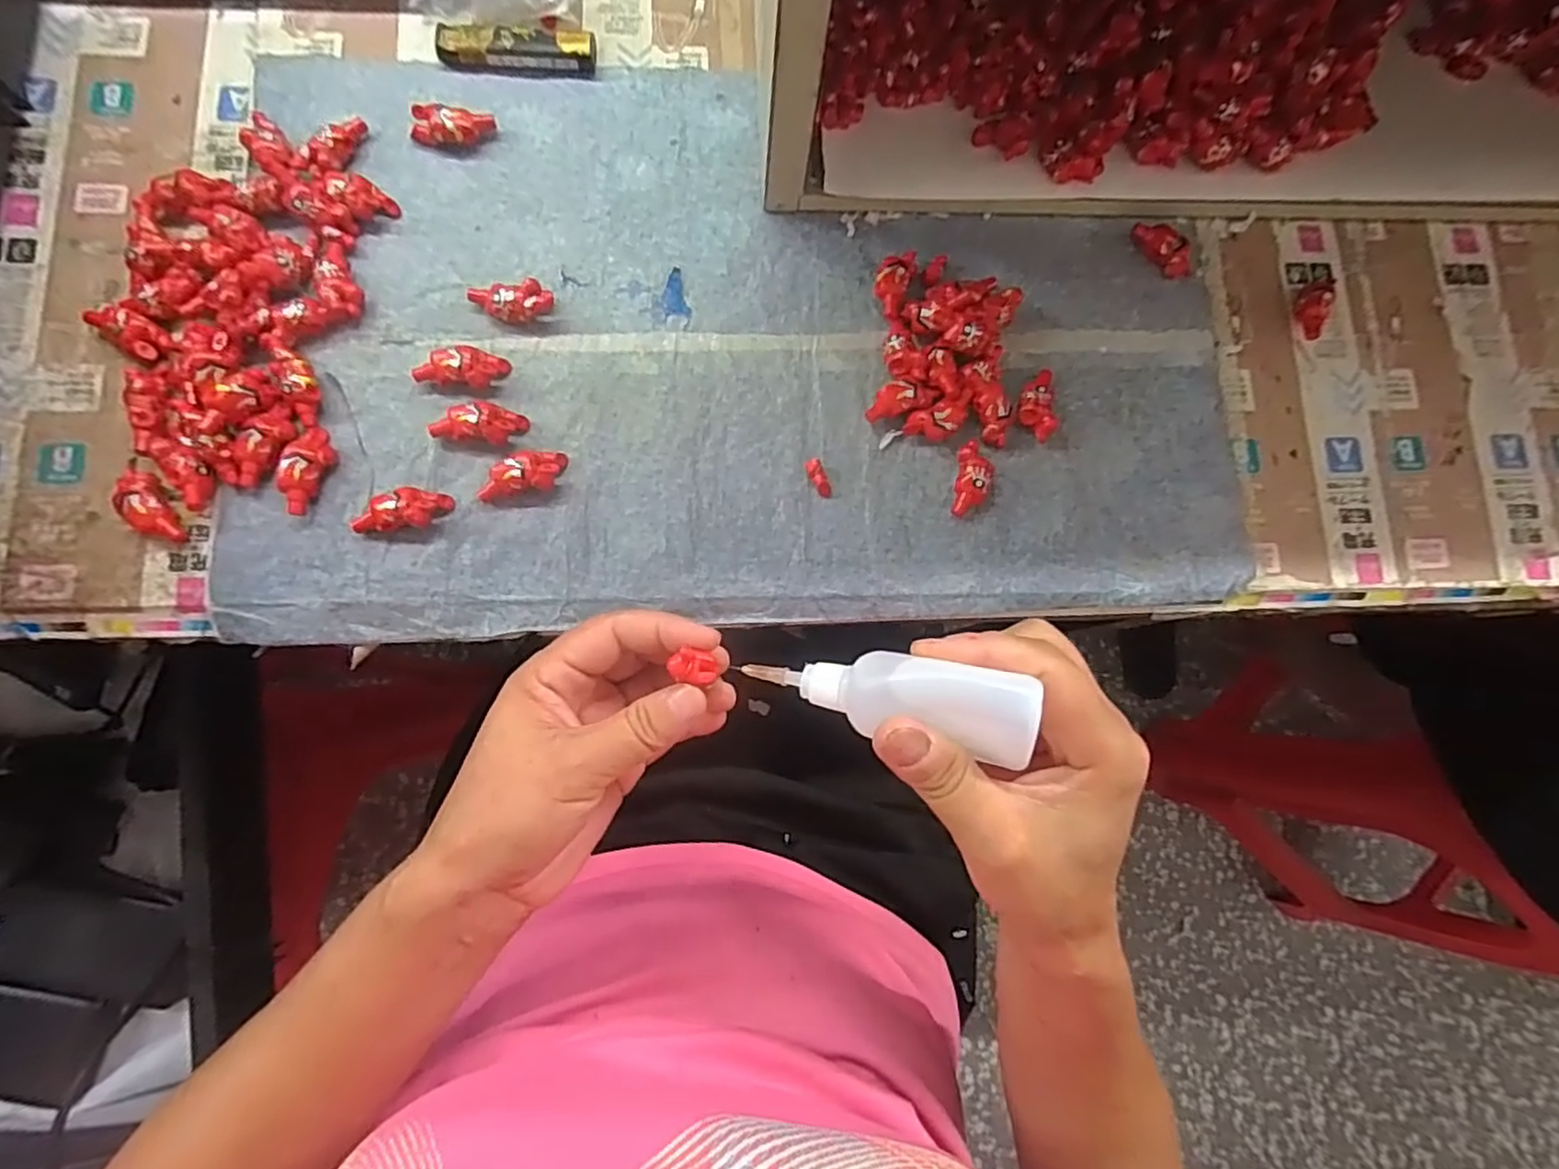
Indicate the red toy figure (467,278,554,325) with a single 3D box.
[{"bbox_3d":[-0.132,-0.138,0.336,0.040,0.014,0.018,-5,82,-5],"label":"red toy figure"}]

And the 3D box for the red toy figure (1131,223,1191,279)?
[{"bbox_3d":[0.209,-0.183,0.370,0.038,0.014,0.013,43,81,3],"label":"red toy figure"}]

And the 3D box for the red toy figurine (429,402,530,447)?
[{"bbox_3d":[-0.143,-0.077,0.325,0.042,0.015,0.019,5,81,-4],"label":"red toy figurine"}]

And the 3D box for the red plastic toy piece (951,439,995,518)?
[{"bbox_3d":[0.097,-0.053,0.340,0.018,0.012,0.036,6,81,-3],"label":"red plastic toy piece"}]

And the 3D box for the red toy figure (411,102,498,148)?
[{"bbox_3d":[-0.167,-0.234,0.348,0.039,0.013,0.019,6,81,-4],"label":"red toy figure"}]

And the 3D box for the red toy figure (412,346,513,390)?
[{"bbox_3d":[-0.153,-0.105,0.328,0.040,0.015,0.018,5,81,-4],"label":"red toy figure"}]

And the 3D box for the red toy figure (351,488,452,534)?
[{"bbox_3d":[-0.175,-0.034,0.315,0.042,0.014,0.017,-5,82,-5],"label":"red toy figure"}]

